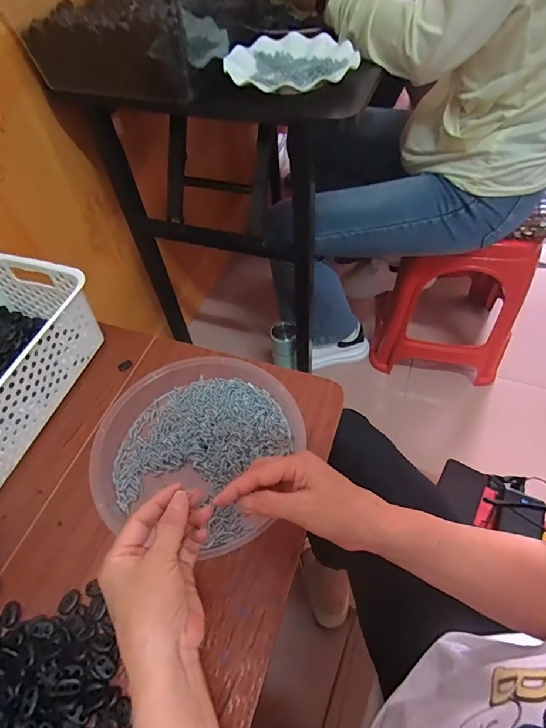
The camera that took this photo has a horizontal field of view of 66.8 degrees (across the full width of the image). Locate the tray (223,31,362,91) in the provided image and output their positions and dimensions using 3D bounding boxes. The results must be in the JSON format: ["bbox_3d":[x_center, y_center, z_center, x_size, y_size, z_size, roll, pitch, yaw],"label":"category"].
[{"bbox_3d":[0.022,-0.428,0.589,0.173,0.024,0.168,-9,54,-3],"label":"tray"}]

